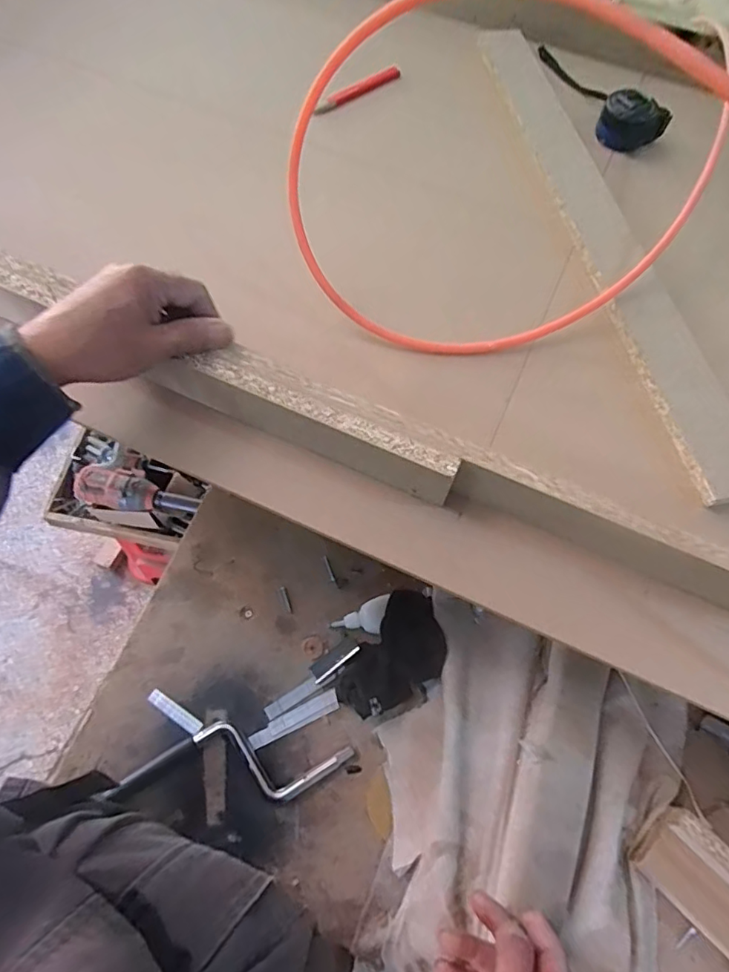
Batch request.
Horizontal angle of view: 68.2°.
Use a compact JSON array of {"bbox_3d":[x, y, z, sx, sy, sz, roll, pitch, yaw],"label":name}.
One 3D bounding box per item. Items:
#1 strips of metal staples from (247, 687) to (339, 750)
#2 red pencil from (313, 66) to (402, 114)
[{"bbox_3d":[-0.073,0.243,0.558,0.097,0.004,0.020,-25,72,-11],"label":"strips of metal staples"},{"bbox_3d":[-0.008,-0.469,0.636,0.124,0.013,0.015,-37,75,-15],"label":"red pencil"}]

